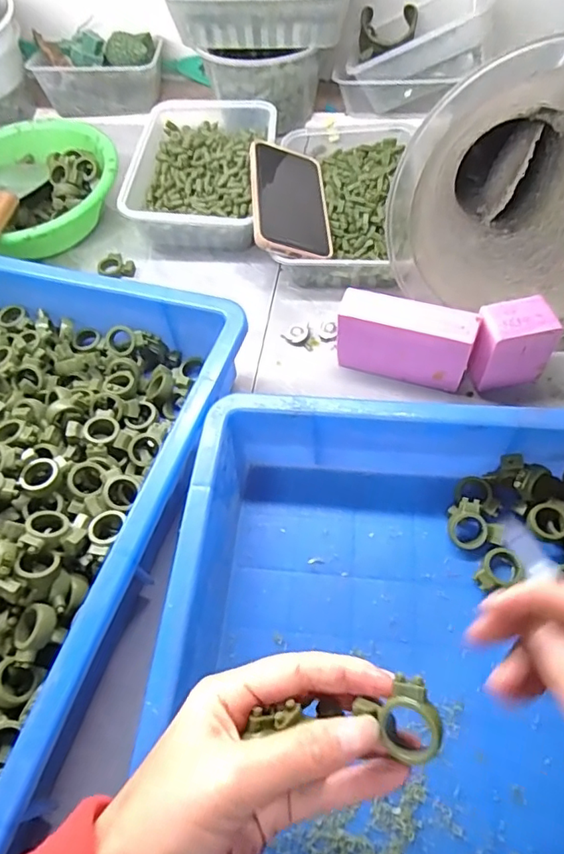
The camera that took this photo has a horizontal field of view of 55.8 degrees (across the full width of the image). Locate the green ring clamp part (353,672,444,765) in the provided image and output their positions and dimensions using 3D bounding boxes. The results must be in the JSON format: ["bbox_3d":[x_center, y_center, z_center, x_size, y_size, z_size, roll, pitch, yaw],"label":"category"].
[{"bbox_3d":[0.053,0.129,0.234,0.035,0.015,0.032,-6,77,25],"label":"green ring clamp part"}]

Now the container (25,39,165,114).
[{"bbox_3d":[-0.238,-0.467,0.707,0.162,0.060,0.095,-6,59,1],"label":"container"}]

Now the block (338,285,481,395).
[{"bbox_3d":[0.104,-0.074,0.453,0.106,0.069,0.038,17,62,14],"label":"block"}]

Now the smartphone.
[{"bbox_3d":[0.009,-0.229,0.533,0.079,0.007,0.151,8,59,-20],"label":"smartphone"}]

